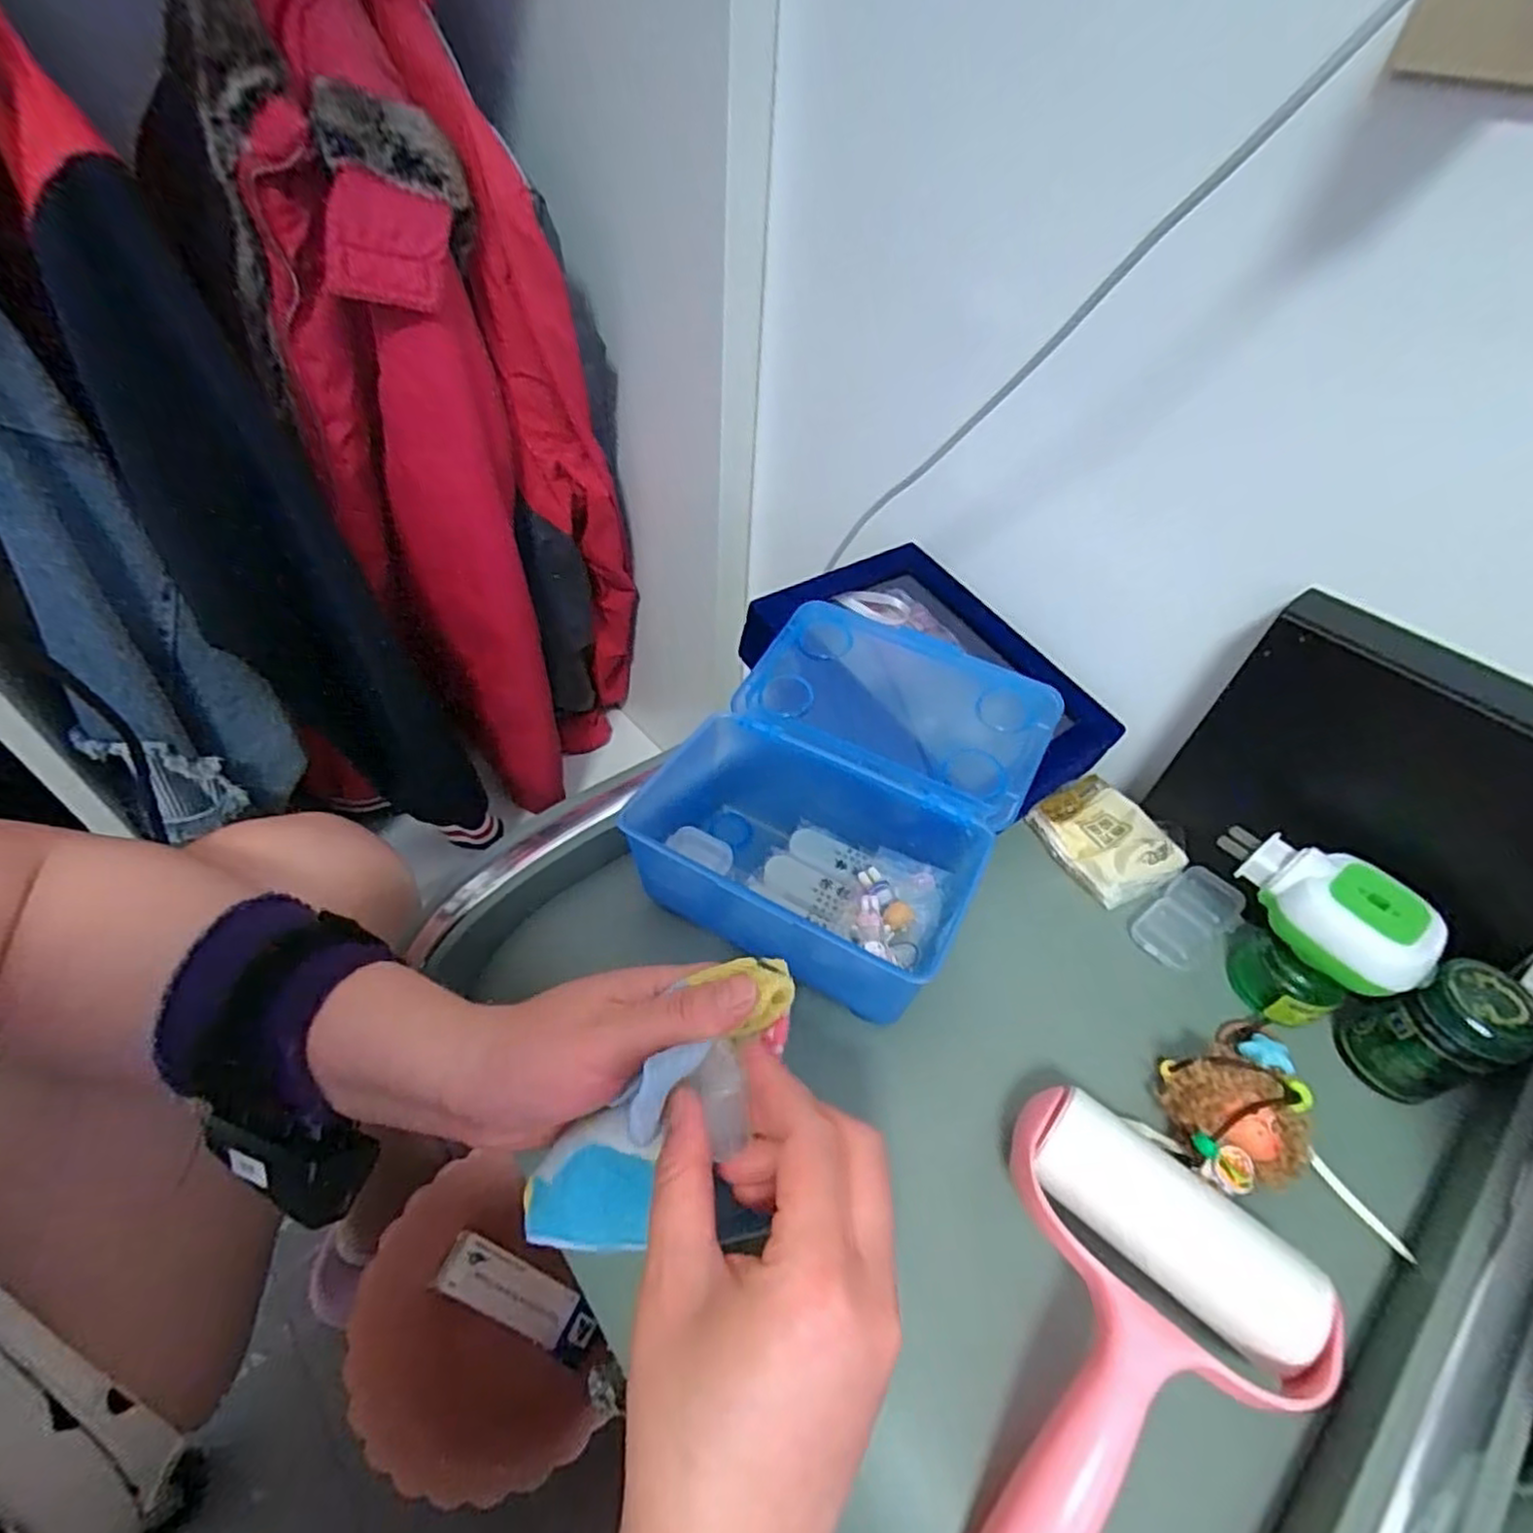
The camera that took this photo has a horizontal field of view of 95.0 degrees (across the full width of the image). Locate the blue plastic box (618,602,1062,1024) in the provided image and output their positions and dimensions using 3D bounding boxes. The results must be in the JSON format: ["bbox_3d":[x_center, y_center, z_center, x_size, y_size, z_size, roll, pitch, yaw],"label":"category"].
[{"bbox_3d":[0.038,0.015,0.395,0.176,0.092,0.207,28,50,20],"label":"blue plastic box"}]

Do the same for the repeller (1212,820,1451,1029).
[{"bbox_3d":[0.264,0.078,0.347,0.045,0.077,0.087,-14,50,-19],"label":"repeller"}]

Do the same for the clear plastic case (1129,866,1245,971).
[{"bbox_3d":[0.236,0.084,0.391,0.071,0.012,0.037,-26,54,-27],"label":"clear plastic case"}]

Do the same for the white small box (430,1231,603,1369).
[{"bbox_3d":[-0.178,0.393,0.516,0.135,0.015,0.037,44,47,-15],"label":"white small box"}]

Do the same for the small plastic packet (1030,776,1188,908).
[{"bbox_3d":[0.205,0.036,0.415,0.063,0.032,0.077,-20,52,-23],"label":"small plastic packet"}]

